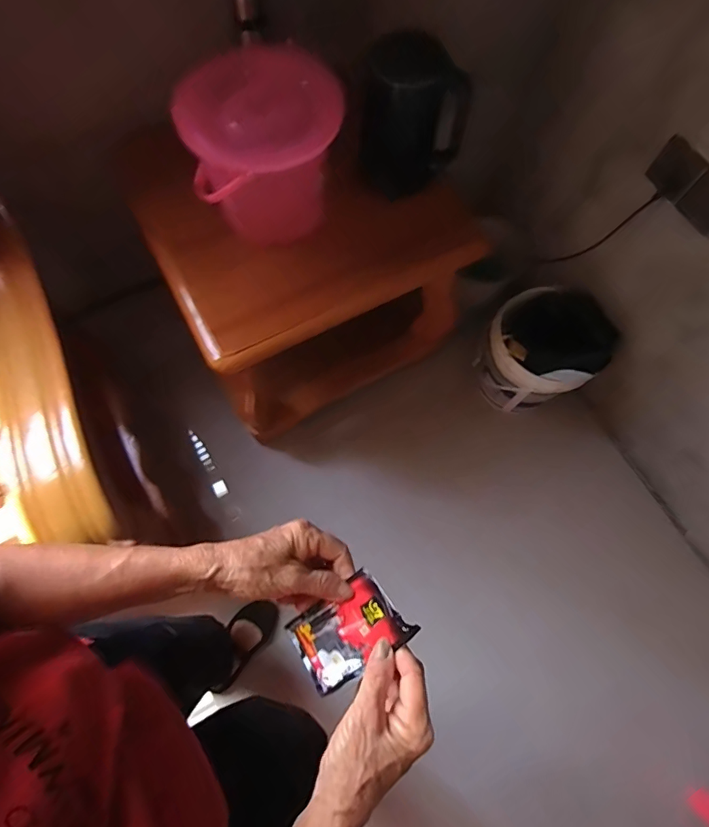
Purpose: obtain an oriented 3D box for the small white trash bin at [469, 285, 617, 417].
[{"bbox_3d":[0.458,-0.153,1.210,0.257,0.233,0.251,1,70,-2],"label":"small white trash bin"}]

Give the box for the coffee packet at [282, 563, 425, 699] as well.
[{"bbox_3d":[-0.006,0.177,0.390,0.094,0.016,0.063,-39,66,6],"label":"coffee packet"}]

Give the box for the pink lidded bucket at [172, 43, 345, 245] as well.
[{"bbox_3d":[-0.163,-0.449,0.807,0.221,0.179,0.205,-26,73,-11],"label":"pink lidded bucket"}]

